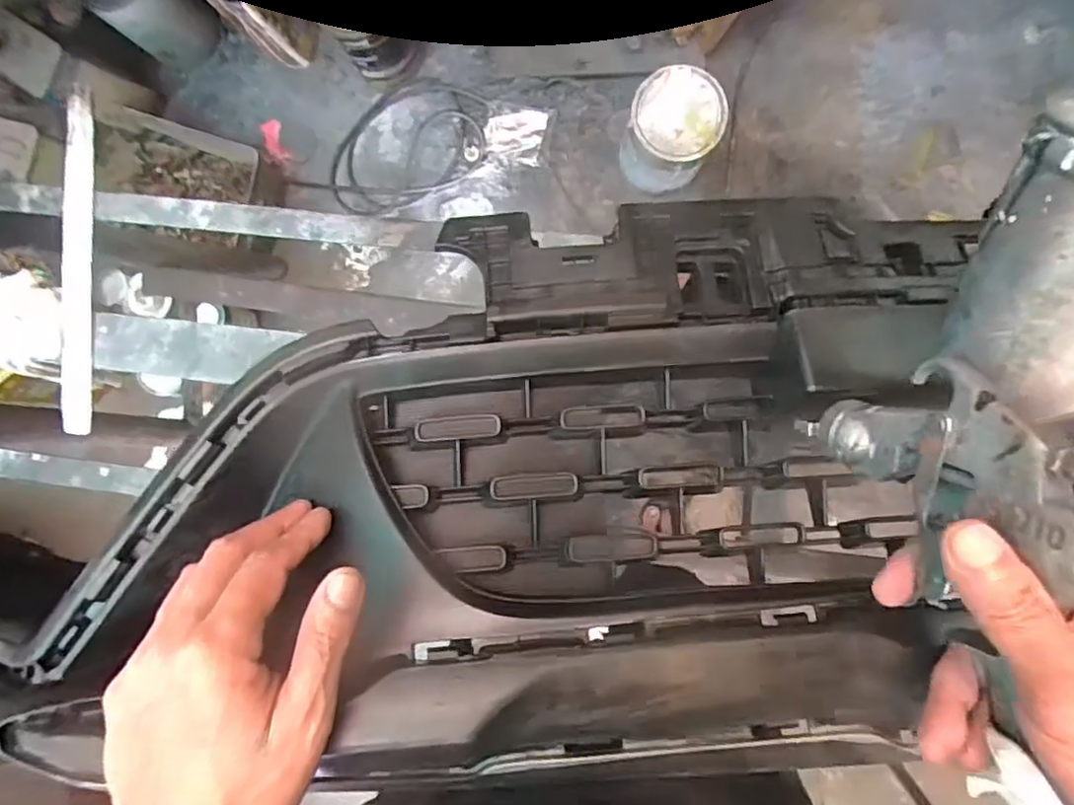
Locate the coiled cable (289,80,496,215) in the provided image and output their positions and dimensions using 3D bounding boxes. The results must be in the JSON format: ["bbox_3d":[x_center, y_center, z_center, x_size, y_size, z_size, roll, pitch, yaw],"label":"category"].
[{"bbox_3d":[-0.287,-0.510,1.273,0.407,0.031,0.228,-33,83,1],"label":"coiled cable"}]

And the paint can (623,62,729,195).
[{"bbox_3d":[0.236,-0.470,1.103,0.158,0.166,0.153,0,85,4],"label":"paint can"}]

